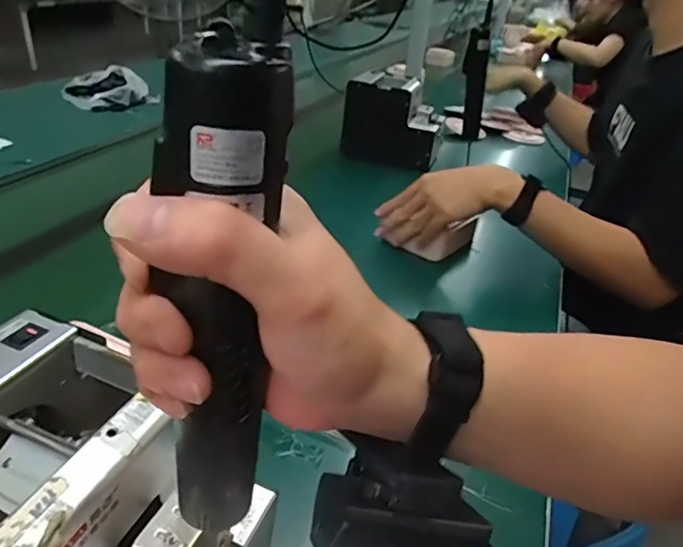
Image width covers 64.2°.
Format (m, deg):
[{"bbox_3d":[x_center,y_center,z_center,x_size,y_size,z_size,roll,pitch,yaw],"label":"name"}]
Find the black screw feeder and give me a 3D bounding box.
[{"bbox_3d":[0.104,-0.299,1.100,0.188,0.163,0.106,15,31,14],"label":"black screw feeder"}]

